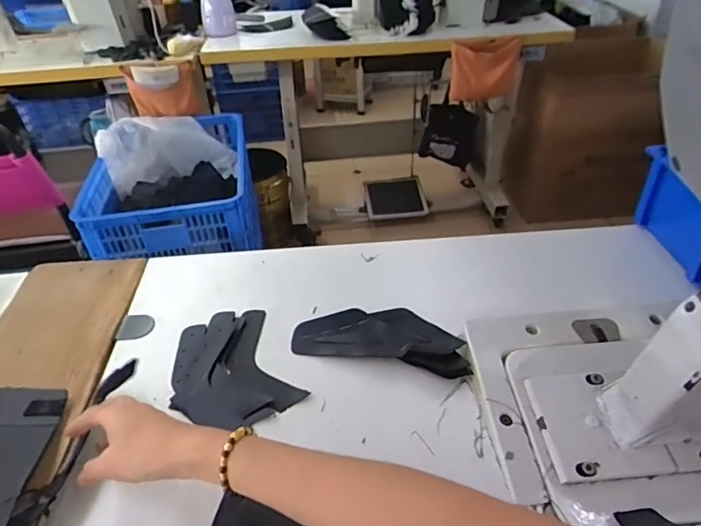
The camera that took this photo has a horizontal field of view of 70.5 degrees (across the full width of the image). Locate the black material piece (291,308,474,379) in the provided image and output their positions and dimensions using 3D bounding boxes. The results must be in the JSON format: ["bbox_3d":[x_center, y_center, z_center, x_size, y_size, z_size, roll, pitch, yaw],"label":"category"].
[{"bbox_3d":[0.036,0.079,0.571,0.194,0.017,0.085,8,40,13],"label":"black material piece"}]

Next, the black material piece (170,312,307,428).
[{"bbox_3d":[-0.137,0.112,0.551,0.120,0.011,0.161,-20,42,-20],"label":"black material piece"}]

